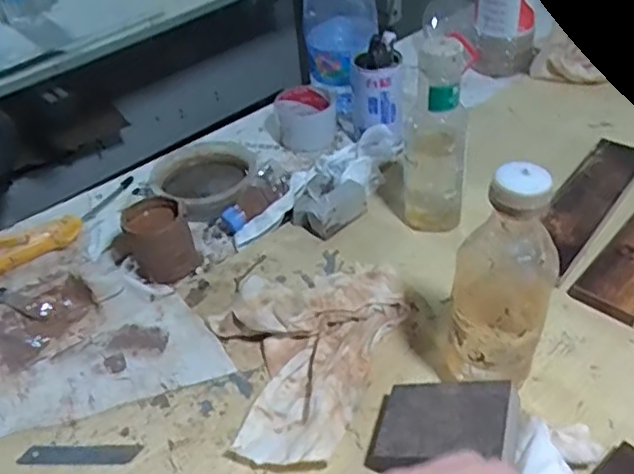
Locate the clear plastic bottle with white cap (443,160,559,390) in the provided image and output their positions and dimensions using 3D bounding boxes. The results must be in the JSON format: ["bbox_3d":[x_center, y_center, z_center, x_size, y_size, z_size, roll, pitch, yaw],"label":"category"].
[{"bbox_3d":[0.134,0.043,0.486,0.072,0.204,0.056,15,45,23],"label":"clear plastic bottle with white cap"}]

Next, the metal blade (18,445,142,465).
[{"bbox_3d":[-0.192,0.177,0.531,0.098,0.006,0.015,-3,52,6],"label":"metal blade"}]

